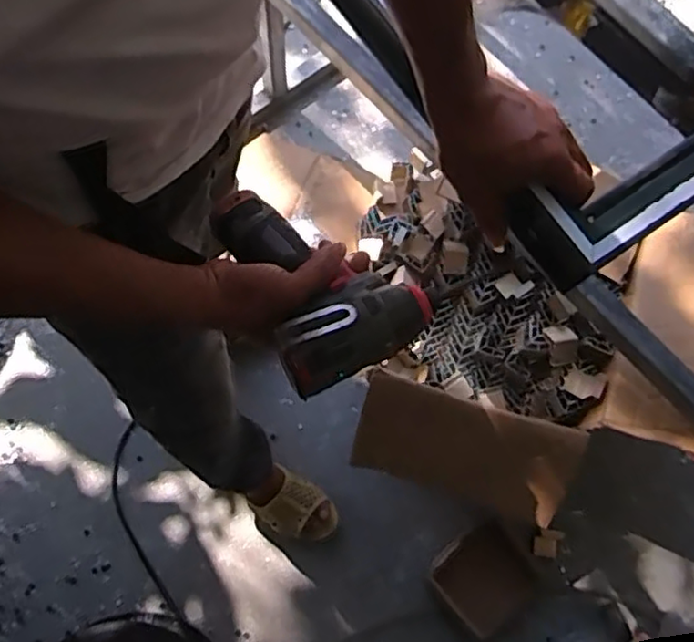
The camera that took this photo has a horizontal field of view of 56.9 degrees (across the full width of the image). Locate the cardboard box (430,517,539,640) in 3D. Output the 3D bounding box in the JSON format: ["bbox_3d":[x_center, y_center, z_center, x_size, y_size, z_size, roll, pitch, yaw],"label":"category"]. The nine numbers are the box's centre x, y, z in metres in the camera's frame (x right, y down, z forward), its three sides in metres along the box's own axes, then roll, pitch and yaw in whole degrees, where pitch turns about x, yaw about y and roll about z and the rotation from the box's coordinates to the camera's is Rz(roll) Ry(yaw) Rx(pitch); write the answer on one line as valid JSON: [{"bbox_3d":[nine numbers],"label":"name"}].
[{"bbox_3d":[0.234,0.433,1.092,0.155,0.042,0.149,-34,80,-12],"label":"cardboard box"}]

